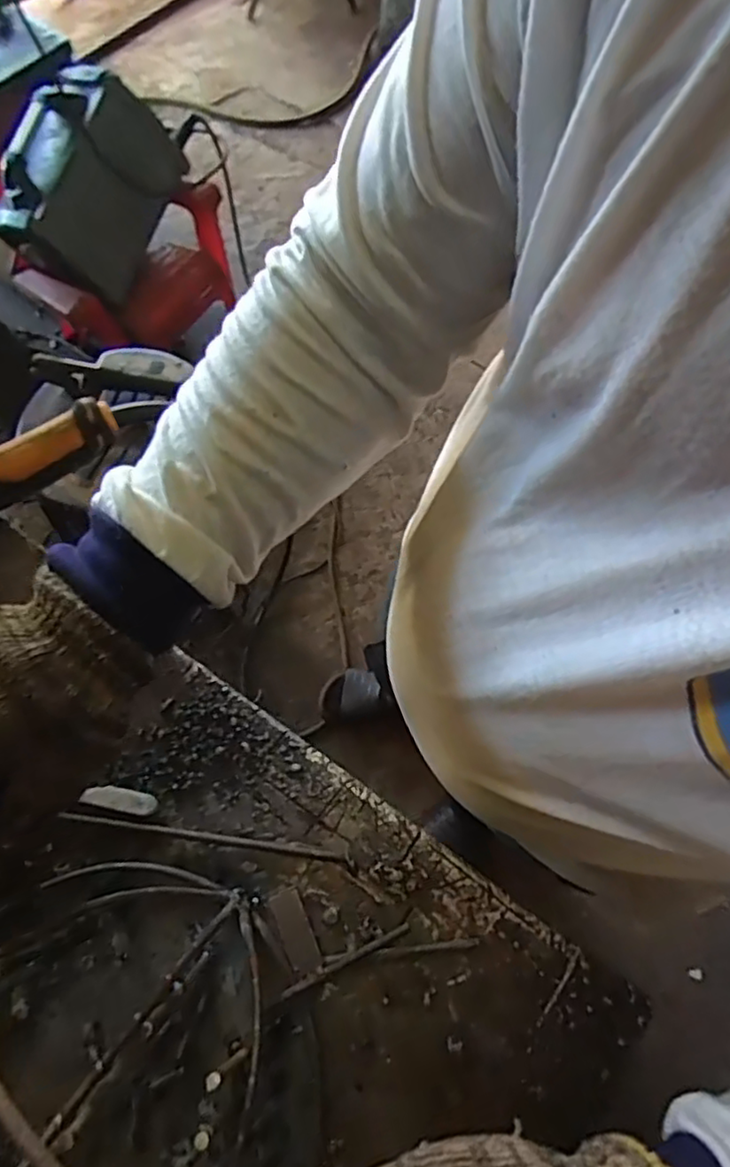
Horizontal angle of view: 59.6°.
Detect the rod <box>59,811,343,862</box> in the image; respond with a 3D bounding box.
[{"bbox_3d":[-0.096,0.145,0.367,0.162,0.006,0.006,7,67,3],"label":"rod"}]

